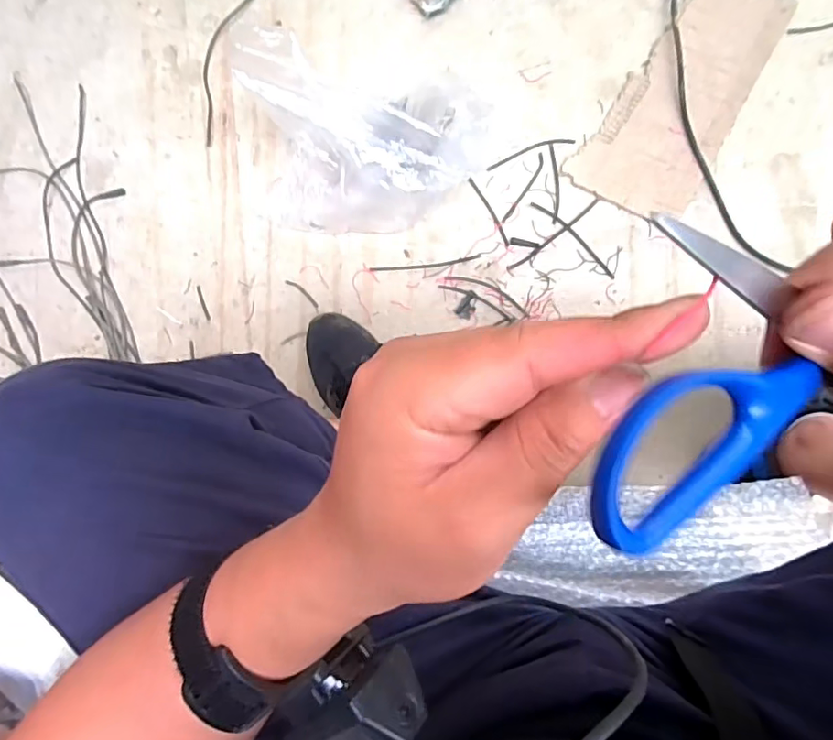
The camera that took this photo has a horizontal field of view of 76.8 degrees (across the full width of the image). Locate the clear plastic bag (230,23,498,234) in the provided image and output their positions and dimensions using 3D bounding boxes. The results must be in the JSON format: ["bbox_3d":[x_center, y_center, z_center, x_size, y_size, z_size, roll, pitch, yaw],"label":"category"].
[{"bbox_3d":[-0.061,-0.276,0.624,0.295,0.185,0.190,2,93,8],"label":"clear plastic bag"}]

